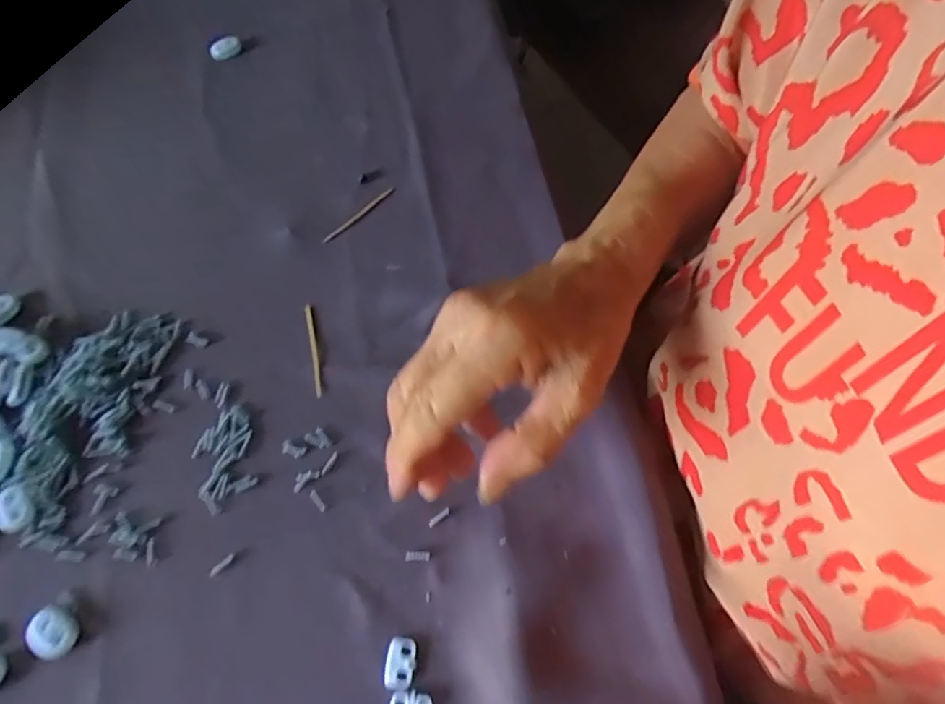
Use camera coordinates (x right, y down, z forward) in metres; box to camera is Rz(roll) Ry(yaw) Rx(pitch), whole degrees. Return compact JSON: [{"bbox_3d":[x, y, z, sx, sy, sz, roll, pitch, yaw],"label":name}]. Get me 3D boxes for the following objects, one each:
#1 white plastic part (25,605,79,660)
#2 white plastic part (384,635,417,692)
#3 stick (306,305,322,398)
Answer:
[{"bbox_3d":[-0.192,0.127,0.258,0.023,0.005,0.019,35,68,17],"label":"white plastic part"},{"bbox_3d":[-0.033,0.141,0.257,0.014,0.004,0.021,2,62,1],"label":"white plastic part"},{"bbox_3d":[-0.092,-0.002,0.325,0.004,0.004,0.058,-11,63,-6],"label":"stick"}]

